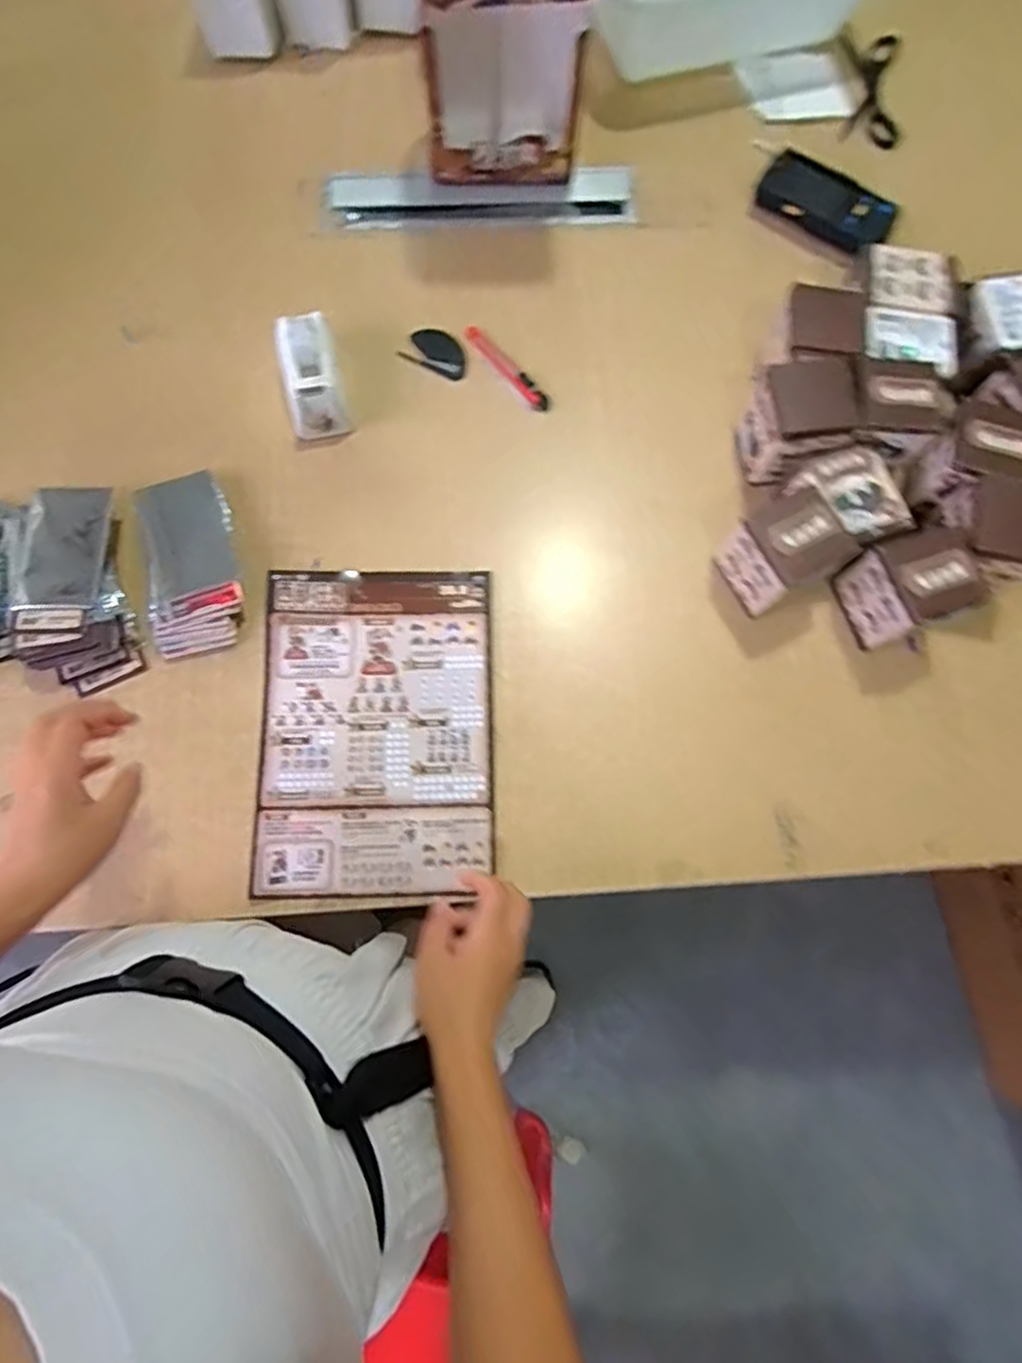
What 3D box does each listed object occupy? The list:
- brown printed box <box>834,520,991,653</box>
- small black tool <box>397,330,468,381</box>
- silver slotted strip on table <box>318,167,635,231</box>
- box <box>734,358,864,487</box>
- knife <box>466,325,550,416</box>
[{"bbox_3d":[0.351,-0.082,0.602,0.079,0.087,0.079,-19,76,-7],"label":"brown printed box"},{"bbox_3d":[-0.076,-0.340,0.705,0.072,0.015,0.043,30,76,6],"label":"small black tool"},{"bbox_3d":[-0.031,-0.534,0.747,0.331,0.020,0.062,0,75,-2],"label":"silver slotted strip on table"},{"bbox_3d":[0.266,-0.240,0.640,0.078,0.092,0.083,-10,75,-4],"label":"box"},{"bbox_3d":[-0.004,-0.322,0.701,0.021,0.007,0.121,-40,79,-11],"label":"knife"}]

